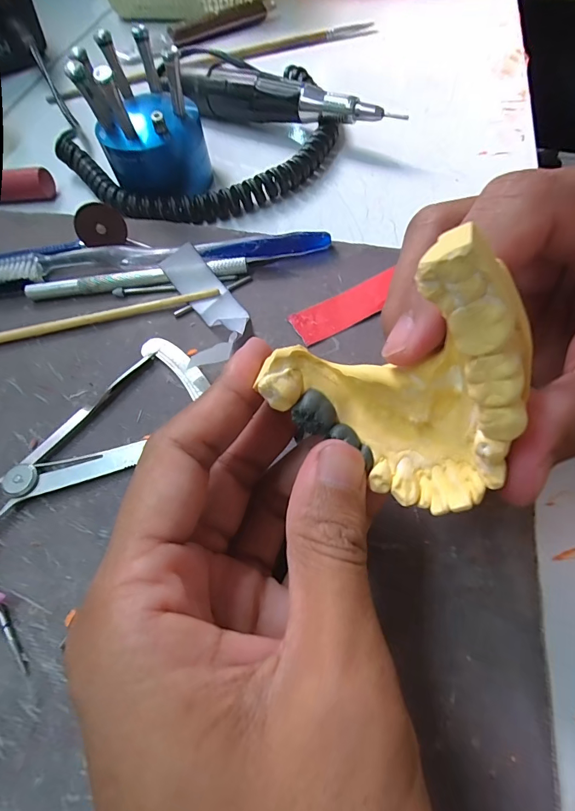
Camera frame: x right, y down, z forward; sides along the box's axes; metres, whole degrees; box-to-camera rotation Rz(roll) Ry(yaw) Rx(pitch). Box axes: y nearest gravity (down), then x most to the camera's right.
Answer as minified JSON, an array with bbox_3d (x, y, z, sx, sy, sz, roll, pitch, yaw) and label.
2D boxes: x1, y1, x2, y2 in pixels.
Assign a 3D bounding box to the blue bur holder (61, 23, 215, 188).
[{"bbox_3d":[-0.078,-0.160,0.217,0.058,0.061,0.058,-22,62,-7],"label":"blue bur holder"}]

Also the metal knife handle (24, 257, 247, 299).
[{"bbox_3d":[-0.079,-0.067,0.200,0.115,0.007,0.008,-8,61,0],"label":"metal knife handle"}]

